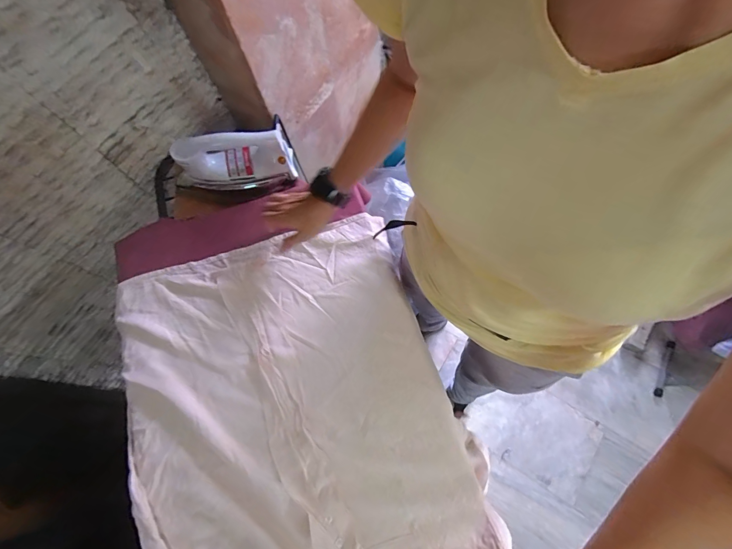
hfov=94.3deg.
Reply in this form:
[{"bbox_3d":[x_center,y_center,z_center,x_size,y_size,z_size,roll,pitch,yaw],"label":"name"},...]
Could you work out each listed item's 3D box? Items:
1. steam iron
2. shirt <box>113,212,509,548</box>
[{"bbox_3d":[-0.247,-0.234,0.658,0.223,0.115,0.101,-11,68,-23],"label":"steam iron"},{"bbox_3d":[-0.098,0.229,0.510,0.480,0.033,0.638,-21,71,-9],"label":"shirt"}]

